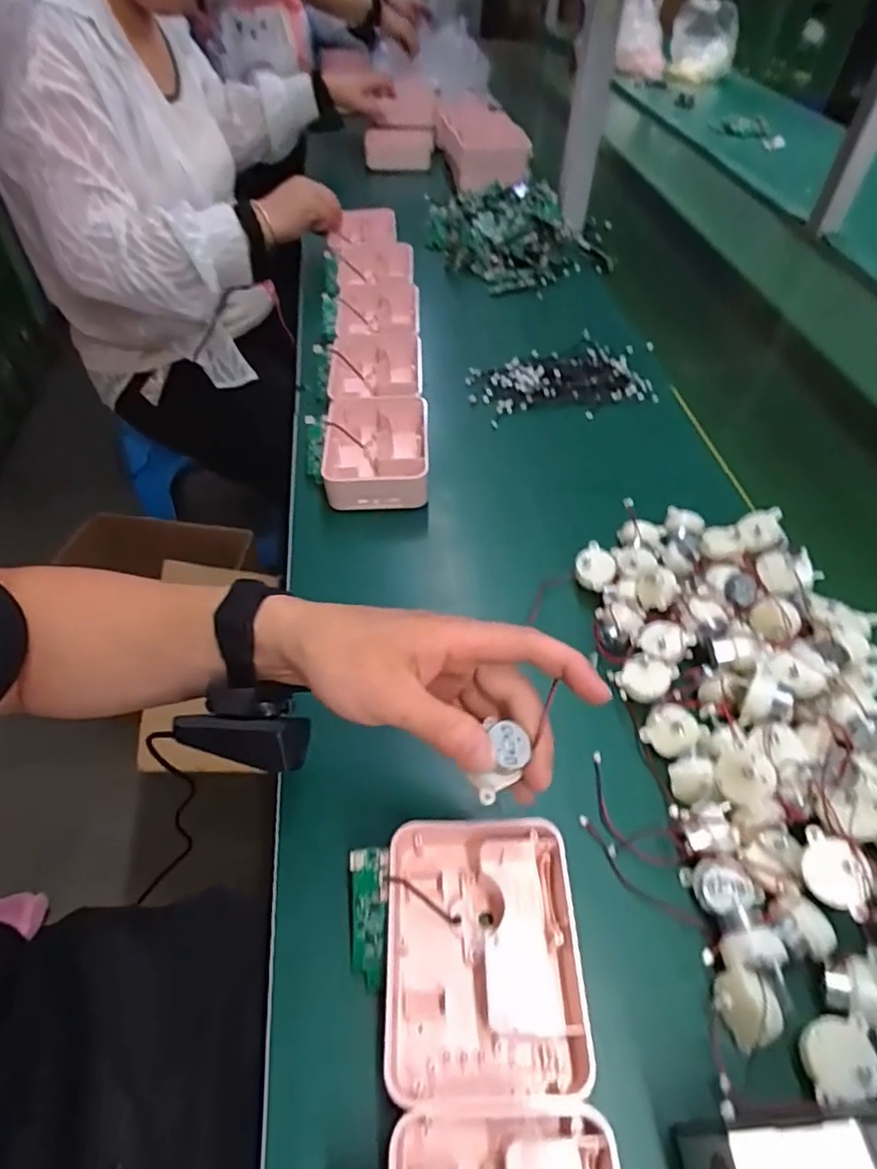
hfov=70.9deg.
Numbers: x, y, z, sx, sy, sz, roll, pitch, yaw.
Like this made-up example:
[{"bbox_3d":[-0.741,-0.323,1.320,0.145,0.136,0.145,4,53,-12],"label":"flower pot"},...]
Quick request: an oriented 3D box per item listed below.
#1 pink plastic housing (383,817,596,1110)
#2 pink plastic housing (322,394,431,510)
[{"bbox_3d":[0.022,0.199,0.335,0.100,0.044,0.126,-1,50,-2],"label":"pink plastic housing"},{"bbox_3d":[-0.063,-0.132,0.625,0.106,0.050,0.135,0,50,-1],"label":"pink plastic housing"}]

